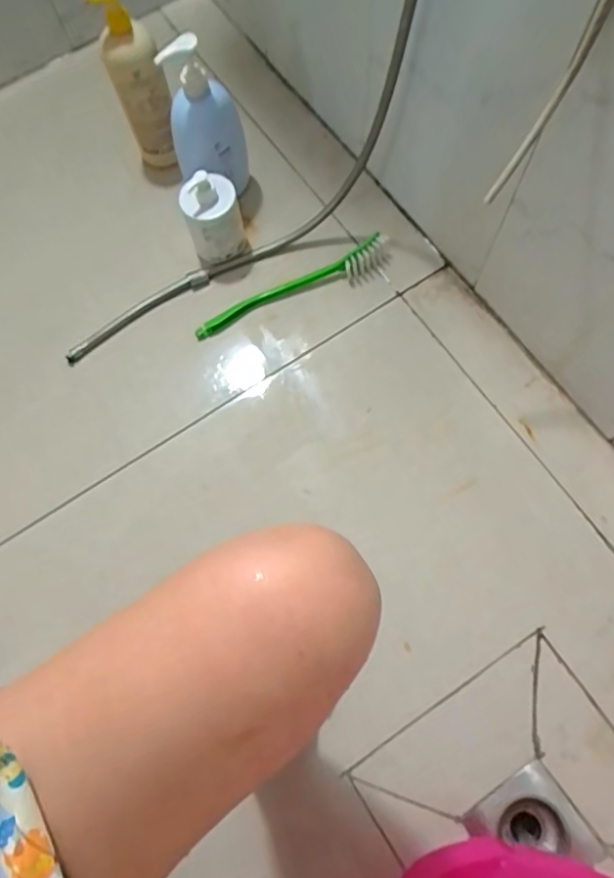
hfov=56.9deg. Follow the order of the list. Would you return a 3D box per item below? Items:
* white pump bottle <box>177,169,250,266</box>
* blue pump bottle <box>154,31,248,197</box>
[{"bbox_3d":[-0.146,-0.341,0.882,0.087,0.137,0.066,-15,73,-2],"label":"white pump bottle"},{"bbox_3d":[-0.150,-0.461,0.840,0.106,0.250,0.054,-15,72,-2],"label":"blue pump bottle"}]

